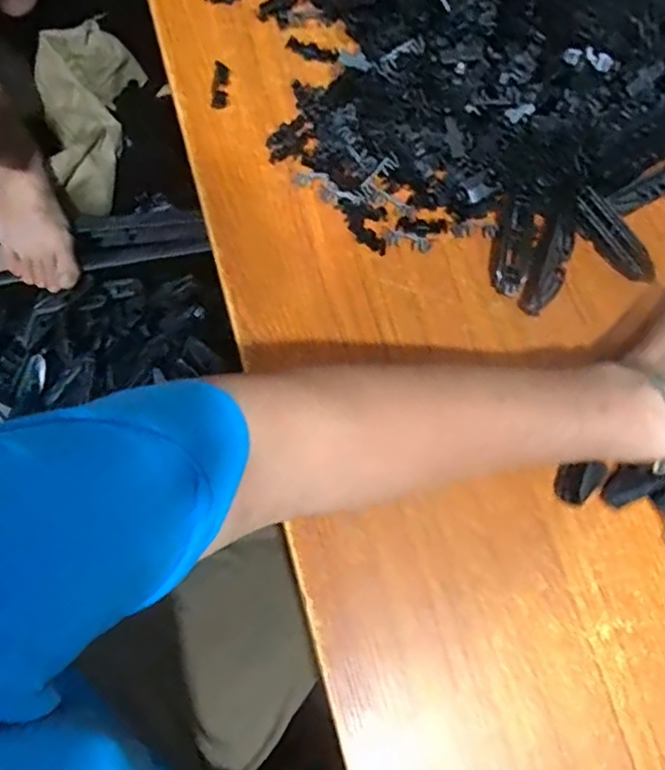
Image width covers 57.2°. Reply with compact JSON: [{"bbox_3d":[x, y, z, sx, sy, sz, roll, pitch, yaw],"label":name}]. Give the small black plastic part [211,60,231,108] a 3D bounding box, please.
[{"bbox_3d":[-0.079,-0.214,0.435,0.011,0.005,0.039,1,77,-4],"label":"small black plastic part"}]

